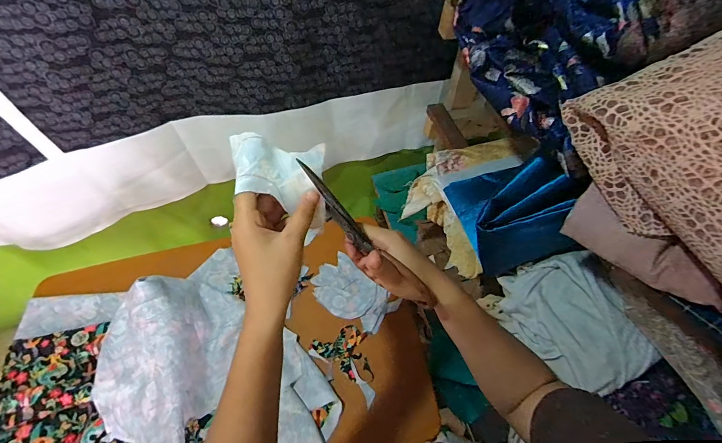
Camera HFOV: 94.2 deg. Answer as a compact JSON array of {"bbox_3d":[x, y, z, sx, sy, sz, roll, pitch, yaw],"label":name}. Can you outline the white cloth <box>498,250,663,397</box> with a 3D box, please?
[{"bbox_3d":[0.278,0.136,0.462,0.122,0.085,0.180,-16,59,-12],"label":"white cloth"}]

